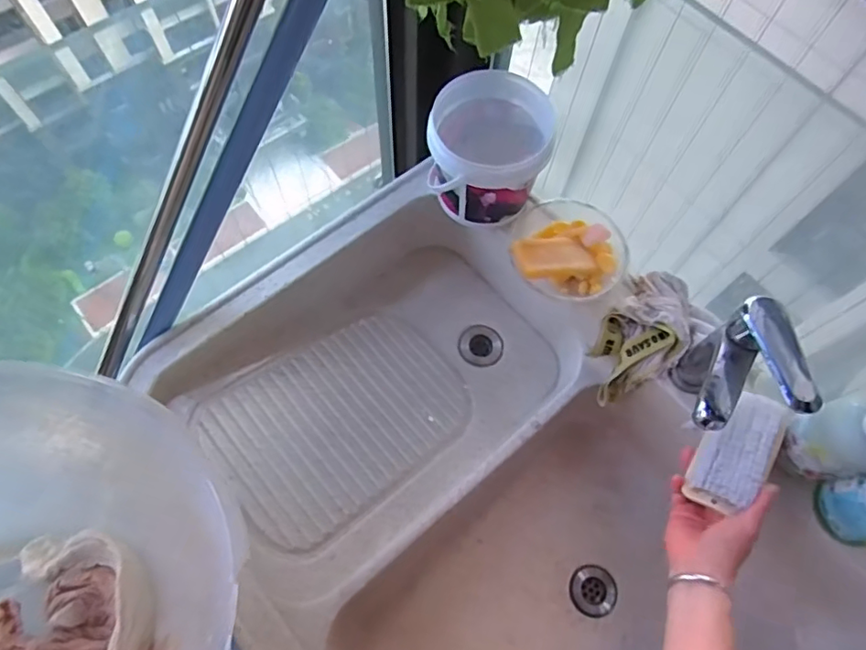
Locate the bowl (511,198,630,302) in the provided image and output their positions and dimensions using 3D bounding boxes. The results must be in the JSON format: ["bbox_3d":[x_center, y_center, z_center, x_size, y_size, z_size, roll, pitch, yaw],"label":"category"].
[{"bbox_3d":[0.170,-0.091,0.707,0.138,0.061,0.143,1,66,-2],"label":"bowl"}]

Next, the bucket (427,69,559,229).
[{"bbox_3d":[0.065,-0.214,0.709,0.135,0.131,0.141,1,66,-2],"label":"bucket"}]

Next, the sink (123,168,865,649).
[{"bbox_3d":[0.085,0.245,0.701,0.553,0.228,0.827,-41,74,-17],"label":"sink"}]

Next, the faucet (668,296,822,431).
[{"bbox_3d":[0.310,0.065,0.584,0.080,0.150,0.124,22,68,7],"label":"faucet"}]

